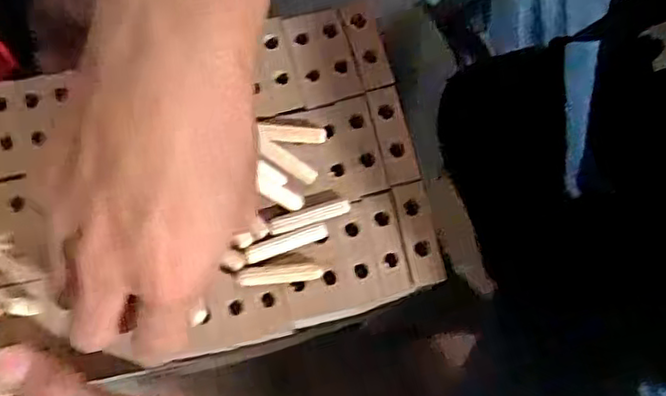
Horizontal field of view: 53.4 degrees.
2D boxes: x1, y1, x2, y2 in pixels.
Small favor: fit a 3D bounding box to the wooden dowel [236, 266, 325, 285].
[{"bbox_3d":[-0.025,0.036,0.314,0.040,0.006,0.008,-4,79,-2],"label":"wooden dowel"}]

